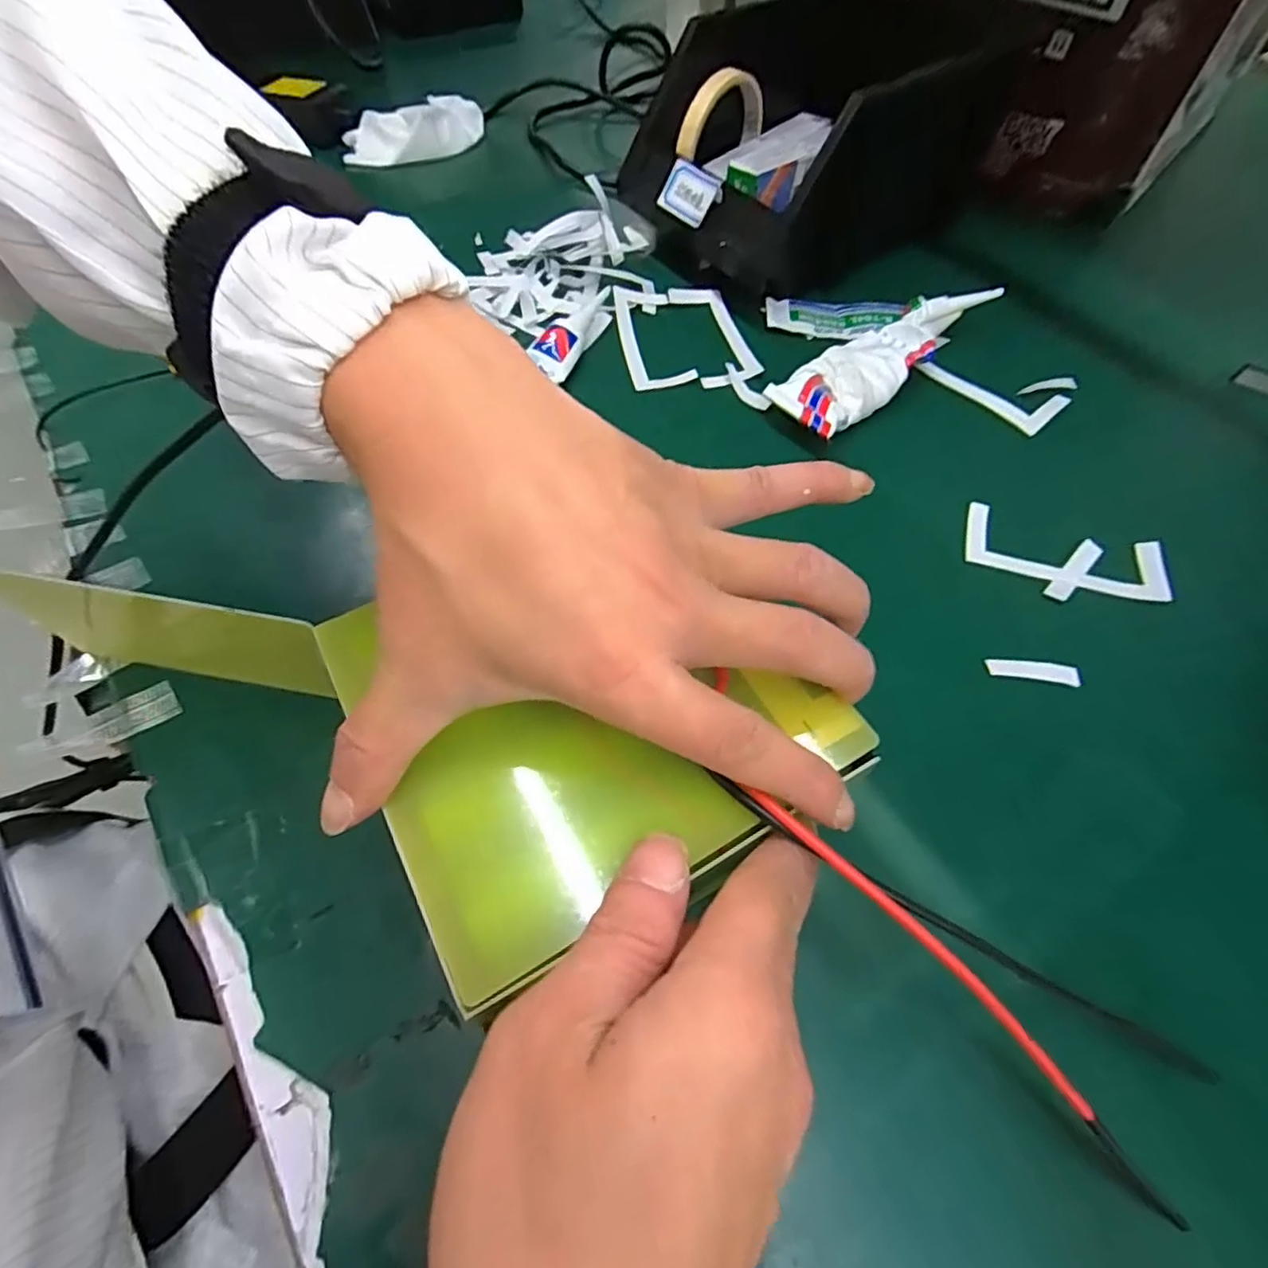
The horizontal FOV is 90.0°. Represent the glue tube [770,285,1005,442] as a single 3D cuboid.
[{"bbox_3d":[0.157,-0.177,0.404,0.180,0.027,0.047,-39,66,-22],"label":"glue tube"}]

